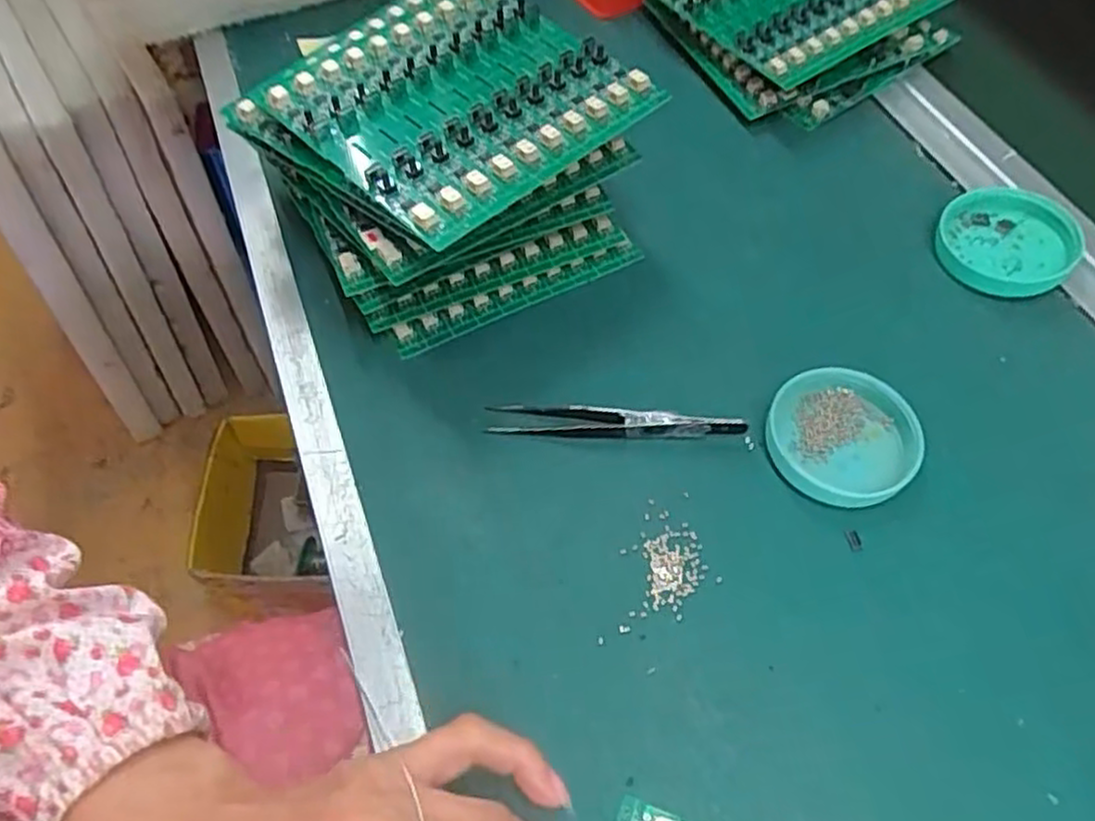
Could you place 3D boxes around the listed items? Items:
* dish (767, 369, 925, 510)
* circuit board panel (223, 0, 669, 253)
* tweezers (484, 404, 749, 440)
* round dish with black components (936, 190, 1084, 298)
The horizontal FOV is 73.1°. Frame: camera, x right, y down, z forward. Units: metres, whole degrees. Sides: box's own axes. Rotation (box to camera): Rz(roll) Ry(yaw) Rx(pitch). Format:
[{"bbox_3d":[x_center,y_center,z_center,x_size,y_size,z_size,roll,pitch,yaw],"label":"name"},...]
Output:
[{"bbox_3d":[0.131,0.011,0.328,0.062,0.017,0.061,-1,58,1],"label":"dish"},{"bbox_3d":[-0.047,-0.149,0.345,0.149,0.013,0.140,38,66,22],"label":"circuit board panel"},{"bbox_3d":[0.031,0.004,0.337,0.114,0.014,0.016,2,58,3],"label":"tweezers"},{"bbox_3d":[0.242,-0.090,0.391,0.062,0.018,0.062,-1,58,1],"label":"round dish with black components"}]

